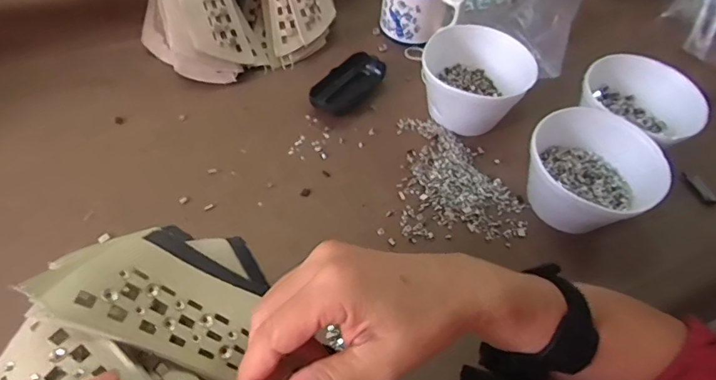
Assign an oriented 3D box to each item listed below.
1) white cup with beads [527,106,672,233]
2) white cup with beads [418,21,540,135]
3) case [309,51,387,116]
[{"bbox_3d":[0.244,-0.007,0.514,0.128,0.090,0.113,-33,63,-25],"label":"white cup with beads"},{"bbox_3d":[0.143,-0.132,0.592,0.123,0.073,0.129,2,54,-3],"label":"white cup with beads"},{"bbox_3d":[-0.013,-0.135,0.618,0.048,0.028,0.109,33,58,18],"label":"case"}]

